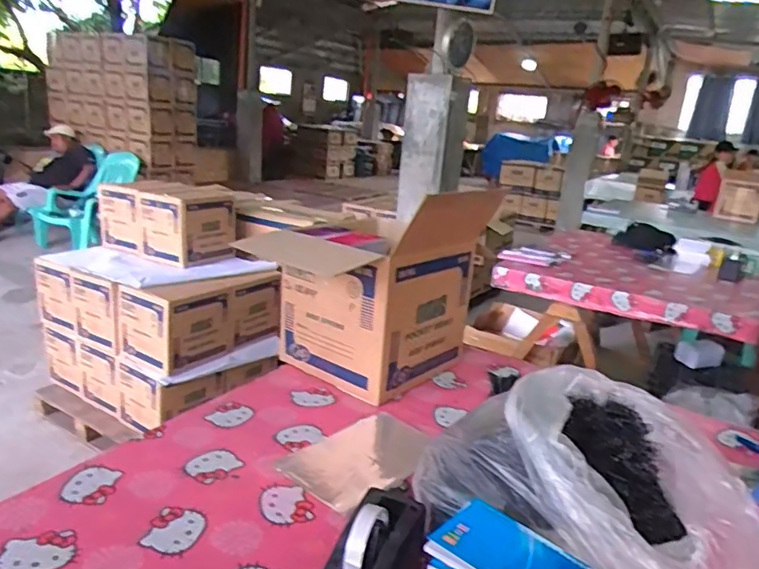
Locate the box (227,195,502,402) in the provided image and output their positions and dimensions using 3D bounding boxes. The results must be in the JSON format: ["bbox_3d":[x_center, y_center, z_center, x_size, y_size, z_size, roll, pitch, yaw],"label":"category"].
[{"bbox_3d":[0.005,0.001,1.201,0.329,0.387,0.306,16,20,32],"label":"box"}]

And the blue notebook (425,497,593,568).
[{"bbox_3d":[0.118,0.243,0.504,0.134,0.010,0.087,17,20,36],"label":"blue notebook"}]

